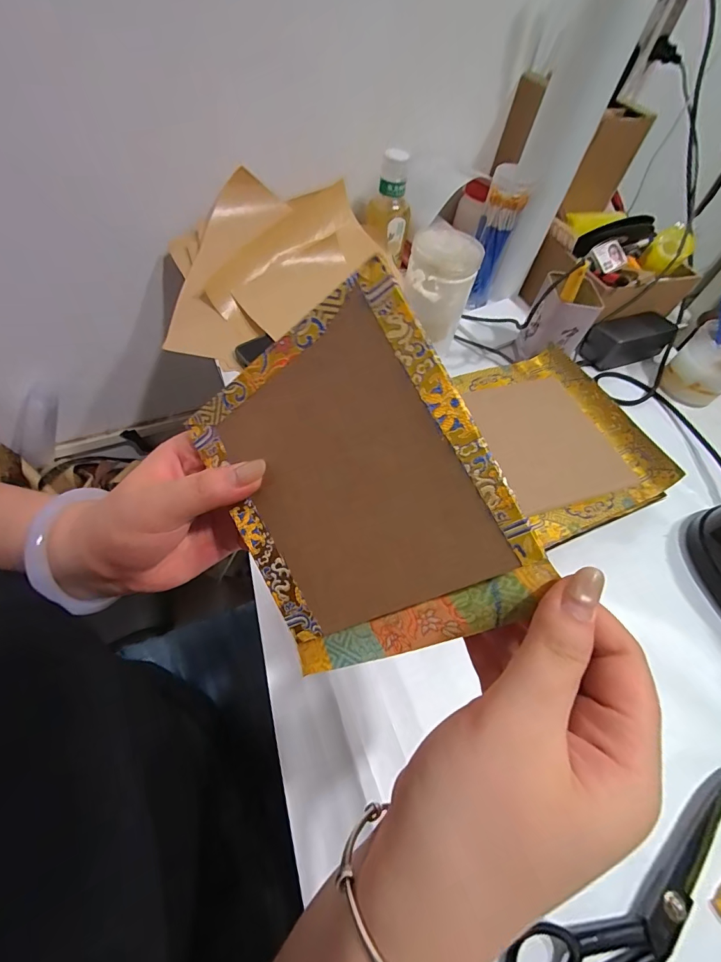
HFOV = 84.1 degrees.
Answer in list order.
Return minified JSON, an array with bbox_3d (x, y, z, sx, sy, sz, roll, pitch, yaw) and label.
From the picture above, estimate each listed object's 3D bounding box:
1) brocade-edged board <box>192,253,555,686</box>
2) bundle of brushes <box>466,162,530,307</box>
[{"bbox_3d":[-0.008,0.008,0.191,0.153,0.137,0.008,63,28,1],"label":"brocade-edged board"},{"bbox_3d":[0.193,-0.348,0.589,0.054,0.176,0.047,17,57,4],"label":"bundle of brushes"}]

